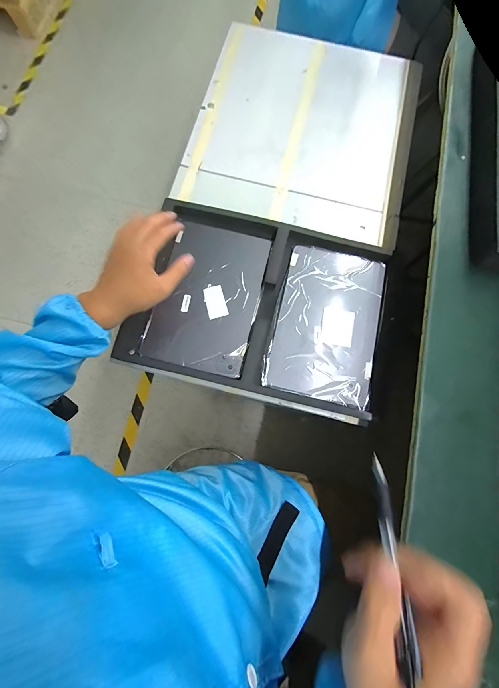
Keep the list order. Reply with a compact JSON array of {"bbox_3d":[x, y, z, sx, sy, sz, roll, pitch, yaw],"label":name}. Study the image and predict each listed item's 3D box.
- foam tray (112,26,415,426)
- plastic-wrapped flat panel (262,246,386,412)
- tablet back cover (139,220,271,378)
[{"bbox_3d":[0.071,-0.286,0.548,0.417,0.039,0.770,14,79,1],"label":"foam tray"},{"bbox_3d":[0.129,-0.036,0.483,0.164,0.017,0.256,14,79,1],"label":"plastic-wrapped flat panel"},{"bbox_3d":[-0.071,-0.085,0.490,0.169,0.009,0.253,12,79,1],"label":"tablet back cover"}]

